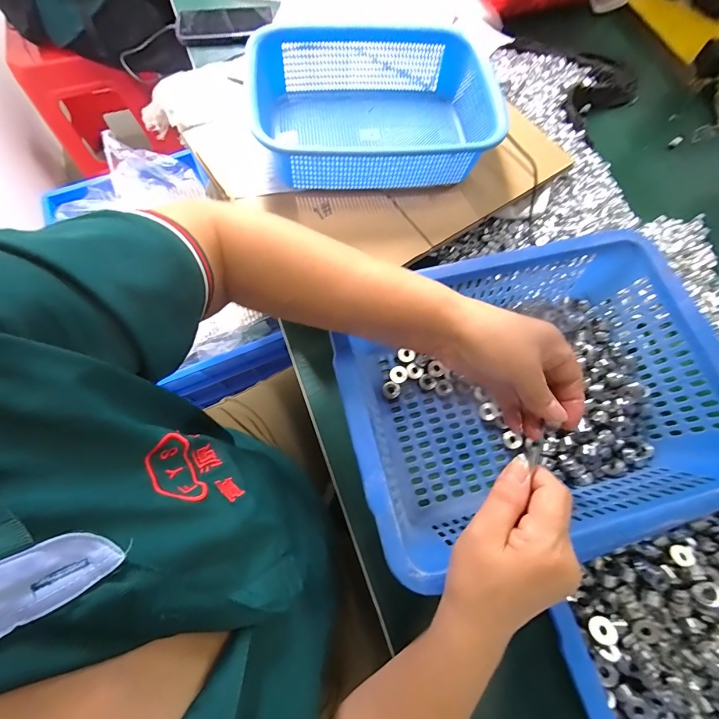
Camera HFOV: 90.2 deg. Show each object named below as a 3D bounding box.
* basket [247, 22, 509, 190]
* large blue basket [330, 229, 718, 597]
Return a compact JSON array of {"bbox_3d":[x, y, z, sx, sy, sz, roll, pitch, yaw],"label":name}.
[{"bbox_3d":[0.017,-0.299,0.438,0.277,0.076,0.194,-4,72,-3],"label":"basket"},{"bbox_3d":[0.163,0.037,0.375,0.351,0.112,0.266,-14,73,-6],"label":"large blue basket"}]

